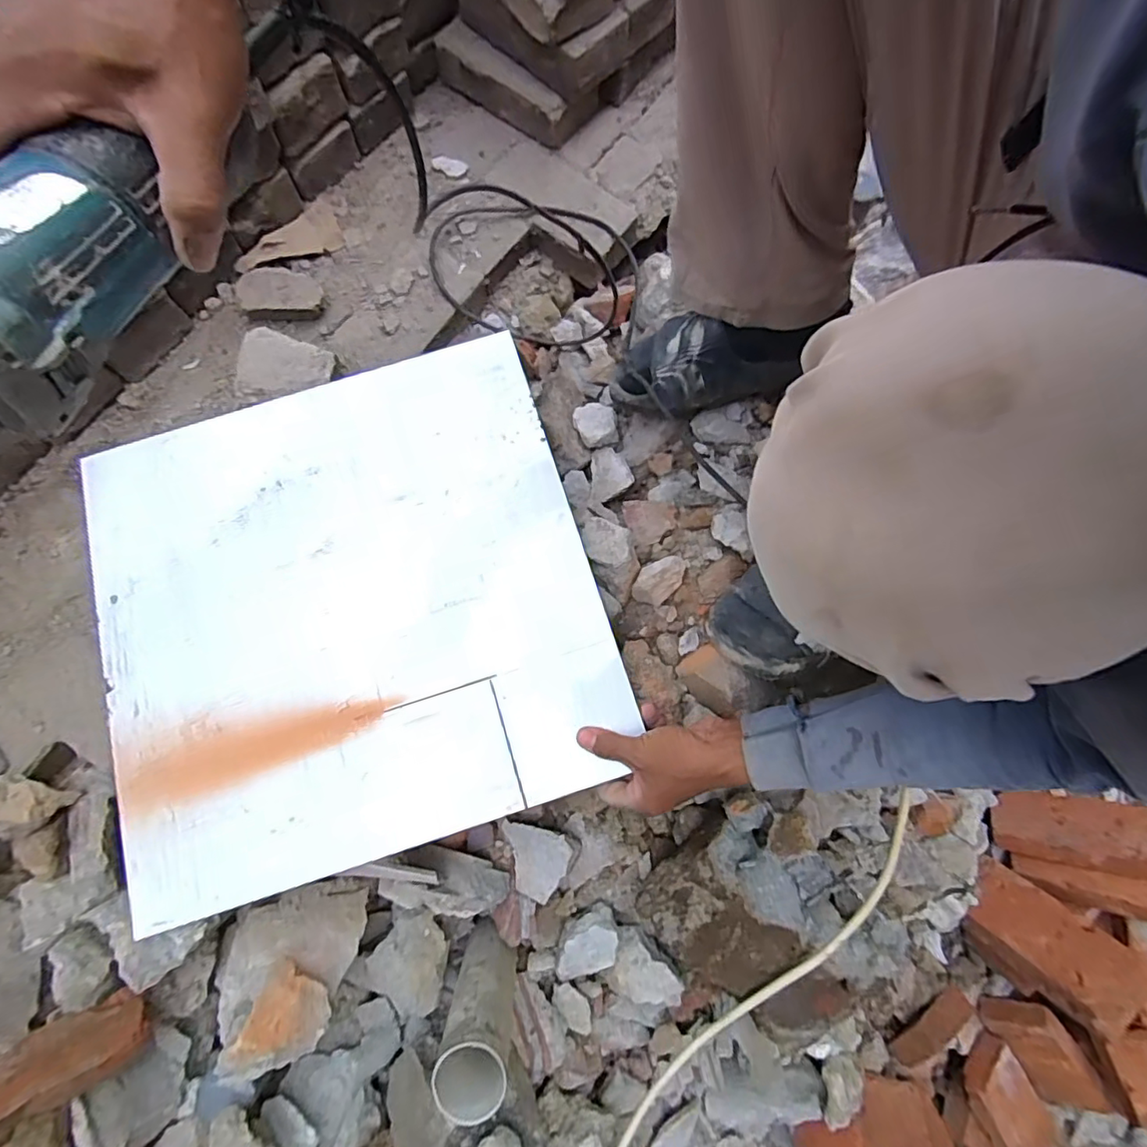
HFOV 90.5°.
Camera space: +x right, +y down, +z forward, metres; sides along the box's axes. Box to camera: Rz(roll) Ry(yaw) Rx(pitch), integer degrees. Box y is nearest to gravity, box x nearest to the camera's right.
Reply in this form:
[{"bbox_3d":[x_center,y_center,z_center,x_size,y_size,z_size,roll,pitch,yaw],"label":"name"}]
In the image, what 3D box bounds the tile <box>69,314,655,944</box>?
[{"bbox_3d":[-0.238,0.027,0.591,0.499,0.009,0.494,-18,76,-2],"label":"tile"}]

